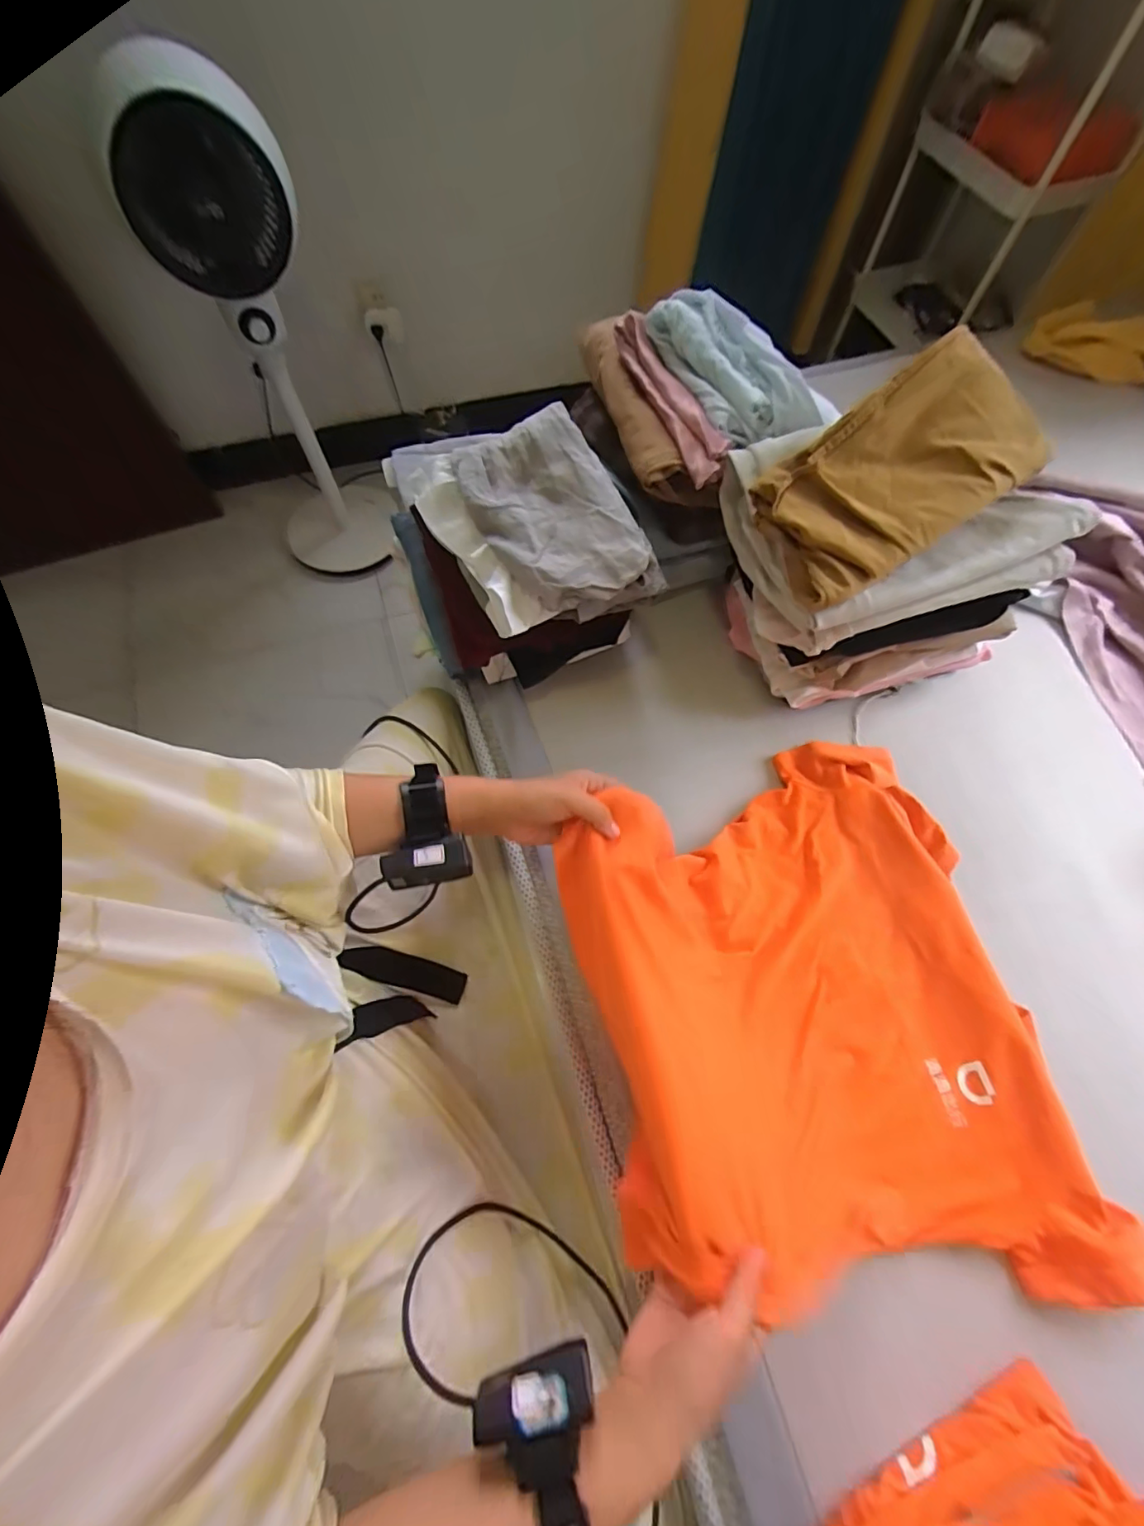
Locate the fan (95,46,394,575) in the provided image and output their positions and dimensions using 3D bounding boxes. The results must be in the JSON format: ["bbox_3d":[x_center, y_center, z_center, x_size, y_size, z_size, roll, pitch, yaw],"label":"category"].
[{"bbox_3d":[-0.630,-0.819,1.164,0.318,0.855,0.345,-29,69,-12],"label":"fan"}]

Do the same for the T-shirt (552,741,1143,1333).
[{"bbox_3d":[0.220,0.210,0.473,0.402,0.140,0.477,-10,67,-4],"label":"T-shirt"}]

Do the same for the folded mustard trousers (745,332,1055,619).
[{"bbox_3d":[0.302,-0.282,0.509,0.280,0.082,0.173,-28,69,-12],"label":"folded mustard trousers"}]

